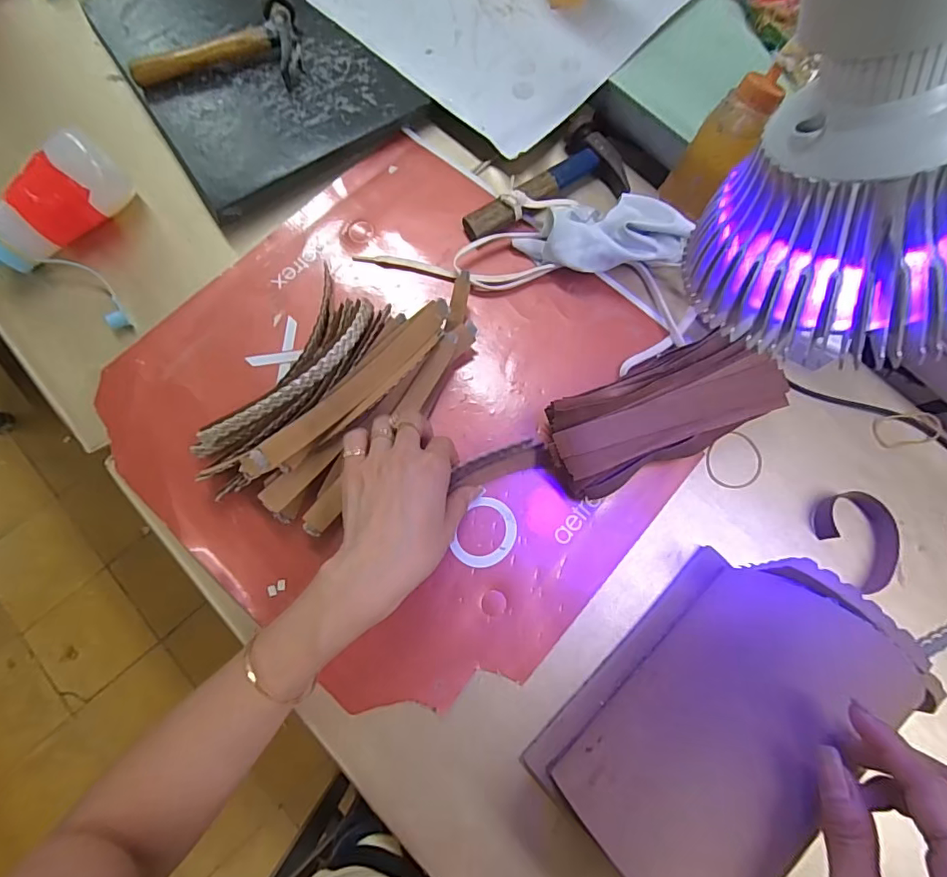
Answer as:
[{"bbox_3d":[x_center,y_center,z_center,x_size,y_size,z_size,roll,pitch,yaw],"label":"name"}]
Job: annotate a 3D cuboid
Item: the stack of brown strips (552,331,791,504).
[{"bbox_3d":[0.147,-0.019,0.409,0.184,0.053,0.073,-23,77,-7],"label":"stack of brown strips"}]

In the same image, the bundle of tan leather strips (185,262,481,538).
[{"bbox_3d":[-0.099,-0.047,0.409,0.138,0.045,0.239,43,76,9],"label":"bundle of tan leather strips"}]

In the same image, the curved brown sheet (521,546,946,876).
[{"bbox_3d":[0.149,0.173,0.319,0.202,0.116,0.106,-43,80,-11],"label":"curved brown sheet"}]

